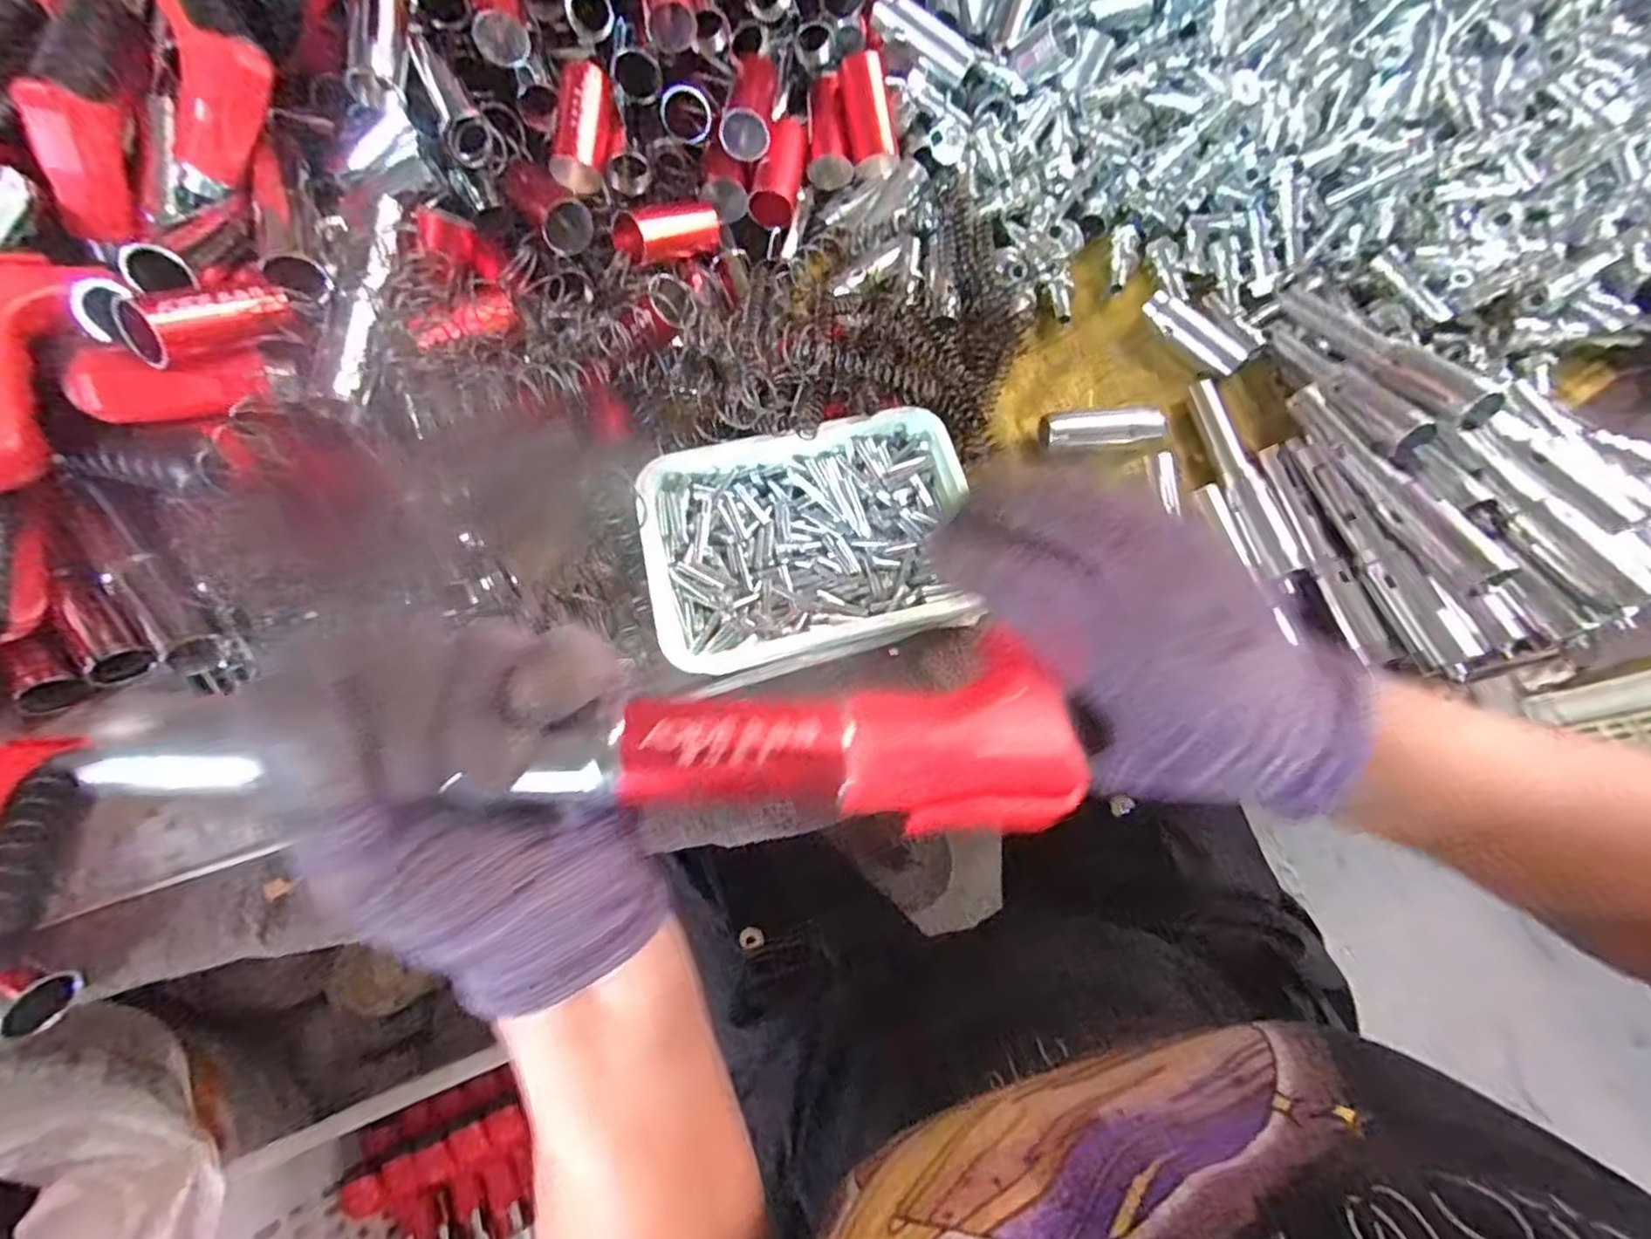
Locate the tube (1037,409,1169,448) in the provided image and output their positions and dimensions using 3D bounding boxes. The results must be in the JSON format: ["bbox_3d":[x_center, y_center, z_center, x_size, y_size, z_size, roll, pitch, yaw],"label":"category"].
[{"bbox_3d":[0.168,-0.115,0.428,0.070,0.021,0.020,-2,71,-1],"label":"tube"}]

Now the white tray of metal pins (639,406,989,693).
[{"bbox_3d":[-0.008,-0.043,0.382,0.170,0.031,0.129,-12,71,-4],"label":"white tray of metal pins"}]

